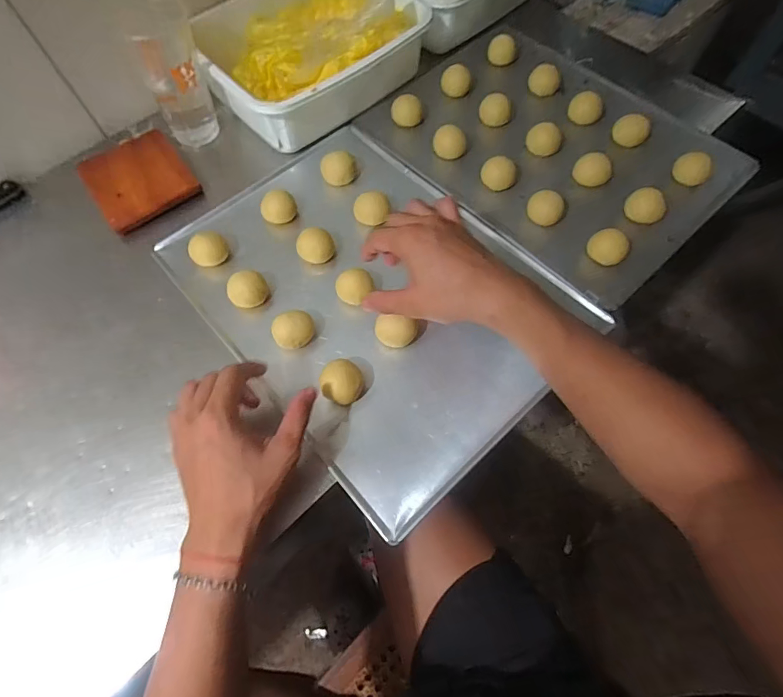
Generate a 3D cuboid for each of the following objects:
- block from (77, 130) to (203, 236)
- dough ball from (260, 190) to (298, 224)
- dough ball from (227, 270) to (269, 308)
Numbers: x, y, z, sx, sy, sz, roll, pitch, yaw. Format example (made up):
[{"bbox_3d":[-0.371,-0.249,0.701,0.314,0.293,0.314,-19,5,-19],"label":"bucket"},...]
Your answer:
[{"bbox_3d":[-0.336,-0.226,0.581,0.121,0.025,0.142,-34,67,-14],"label":"block"},{"bbox_3d":[-0.141,-0.176,0.546,0.043,0.029,0.038,-19,64,-7],"label":"dough ball"},{"bbox_3d":[-0.162,-0.065,0.494,0.043,0.031,0.035,-33,66,-13],"label":"dough ball"}]

